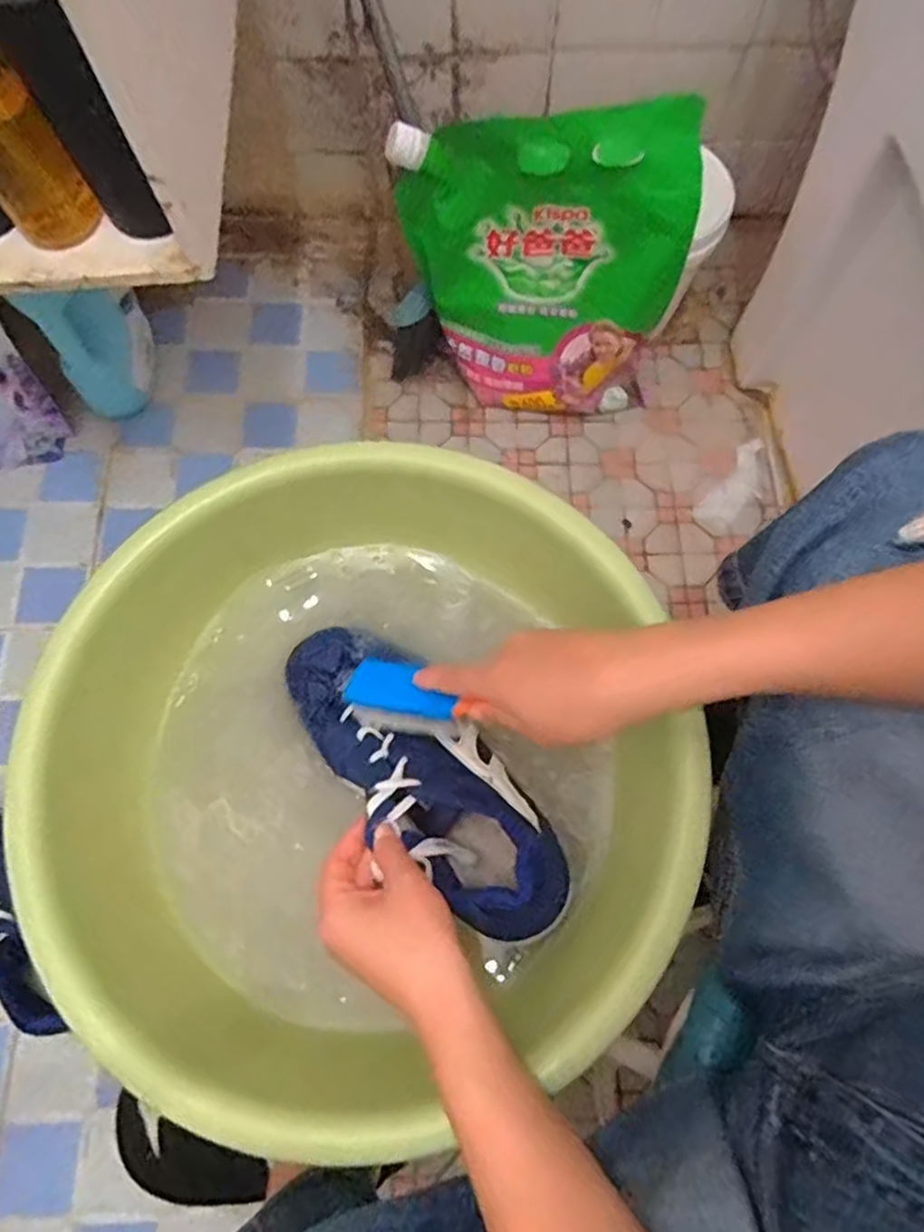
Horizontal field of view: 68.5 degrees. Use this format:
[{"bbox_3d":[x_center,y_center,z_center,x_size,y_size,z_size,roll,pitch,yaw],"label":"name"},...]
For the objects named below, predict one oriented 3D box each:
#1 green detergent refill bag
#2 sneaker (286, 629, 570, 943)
[{"bbox_3d":[0.081,-0.341,0.708,0.290,0.334,0.084,5,72,2],"label":"green detergent refill bag"},{"bbox_3d":[-0.030,0.102,0.466,0.089,0.072,0.260,-43,61,-12],"label":"sneaker"}]

